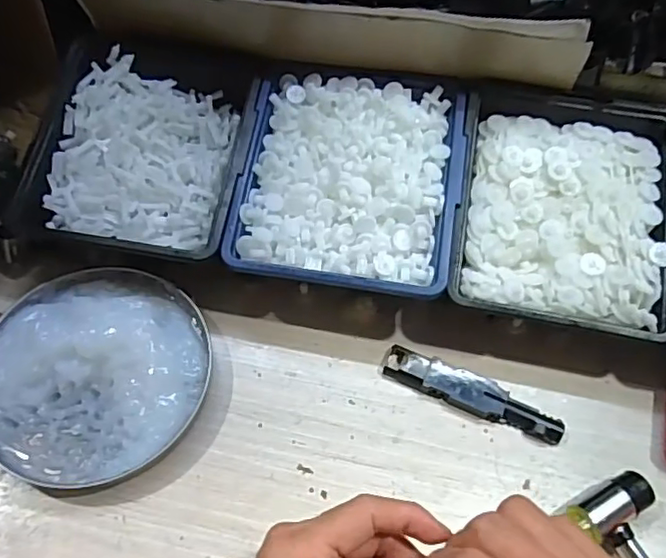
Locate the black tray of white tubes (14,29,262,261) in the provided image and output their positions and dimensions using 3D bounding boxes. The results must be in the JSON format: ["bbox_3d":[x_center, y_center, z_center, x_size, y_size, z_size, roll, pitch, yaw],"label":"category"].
[{"bbox_3d":[-0.131,-0.097,0.424,0.141,0.045,0.168,8,61,2],"label":"black tray of white tubes"}]

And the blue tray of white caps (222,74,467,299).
[{"bbox_3d":[0.011,-0.068,0.402,0.143,0.033,0.154,9,61,2],"label":"blue tray of white caps"}]

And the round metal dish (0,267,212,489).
[{"bbox_3d":[-0.153,0.055,0.384,0.140,0.024,0.140,1,61,-2],"label":"round metal dish"}]

